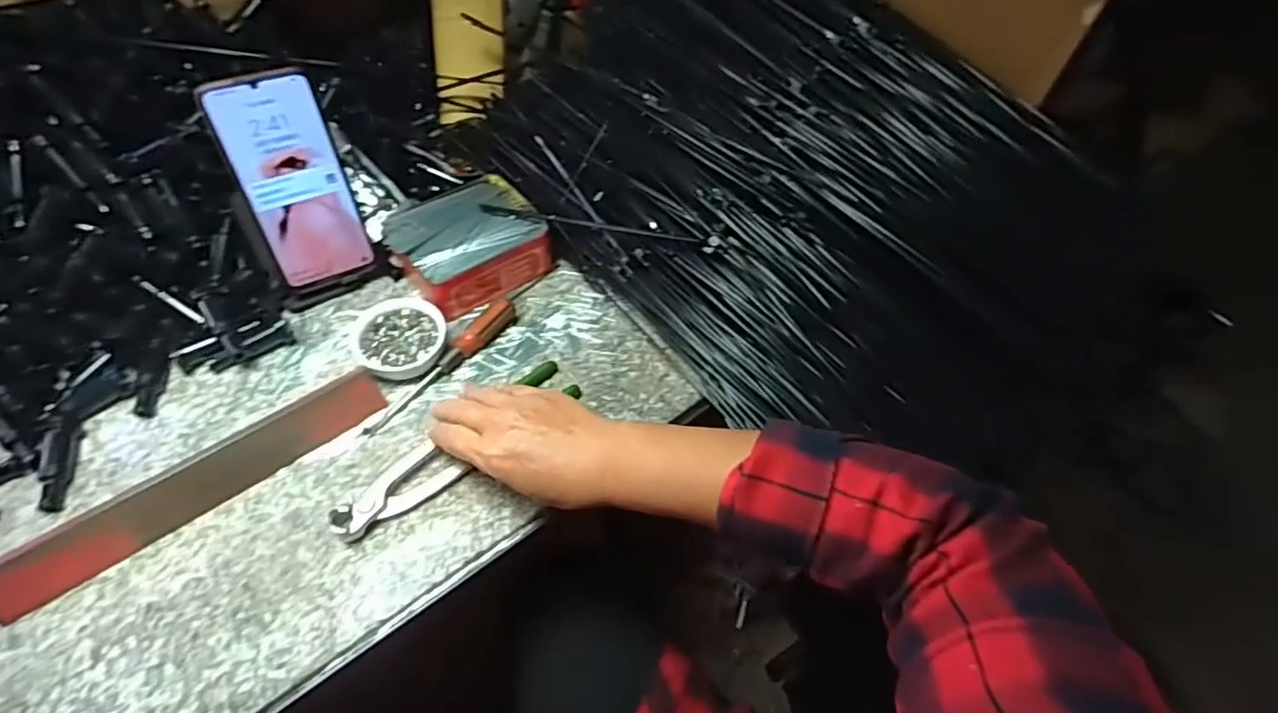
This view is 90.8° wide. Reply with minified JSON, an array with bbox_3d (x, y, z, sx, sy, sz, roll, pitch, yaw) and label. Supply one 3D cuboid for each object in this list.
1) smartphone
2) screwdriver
[{"bbox_3d":[-0.274,-0.136,0.506,0.076,0.167,0.013,-25,38,-26],"label":"smartphone"},{"bbox_3d":[-0.160,0.004,0.513,0.018,0.022,0.154,38,61,21],"label":"screwdriver"}]

